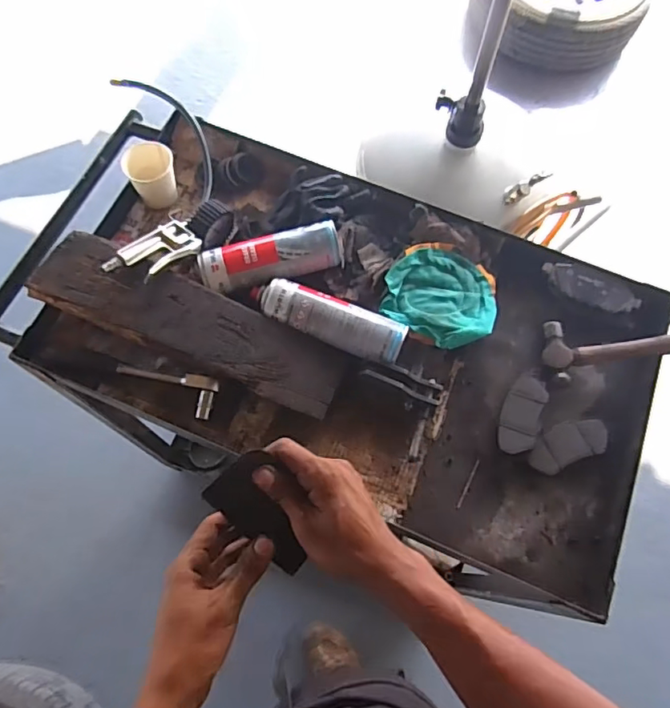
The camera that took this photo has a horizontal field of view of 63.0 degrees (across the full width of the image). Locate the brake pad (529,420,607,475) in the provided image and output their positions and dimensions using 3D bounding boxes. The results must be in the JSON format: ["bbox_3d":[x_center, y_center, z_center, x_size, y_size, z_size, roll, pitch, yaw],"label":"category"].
[{"bbox_3d":[0.307,0.118,0.718,0.110,0.014,0.052,-21,71,-9],"label":"brake pad"}]

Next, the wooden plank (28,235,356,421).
[{"bbox_3d":[-0.189,-0.046,0.734,0.412,0.029,0.109,24,73,2],"label":"wooden plank"}]

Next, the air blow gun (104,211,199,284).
[{"bbox_3d":[-0.248,-0.143,0.745,0.075,0.019,0.138,40,53,16],"label":"air blow gun"}]

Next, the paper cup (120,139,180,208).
[{"bbox_3d":[-0.276,-0.273,0.834,0.072,0.070,0.066,0,69,-1],"label":"paper cup"}]

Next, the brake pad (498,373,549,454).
[{"bbox_3d":[0.254,0.079,0.738,0.051,0.020,0.119,23,70,8],"label":"brake pad"}]

